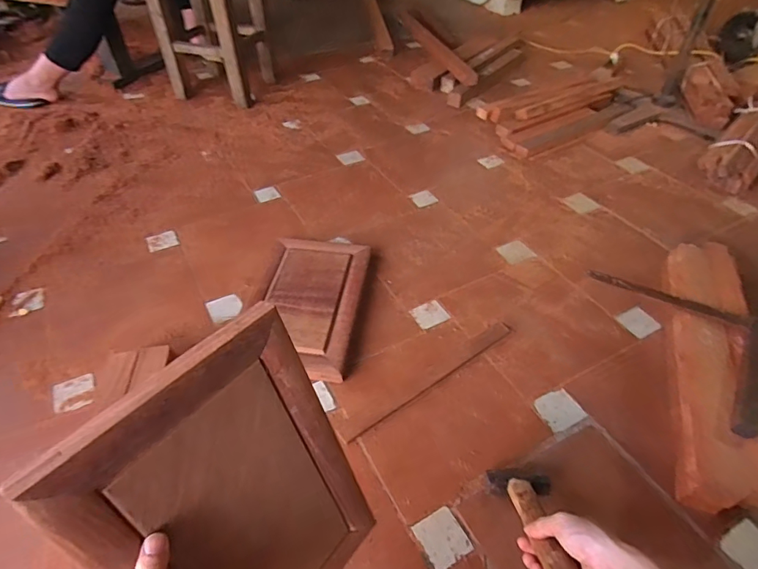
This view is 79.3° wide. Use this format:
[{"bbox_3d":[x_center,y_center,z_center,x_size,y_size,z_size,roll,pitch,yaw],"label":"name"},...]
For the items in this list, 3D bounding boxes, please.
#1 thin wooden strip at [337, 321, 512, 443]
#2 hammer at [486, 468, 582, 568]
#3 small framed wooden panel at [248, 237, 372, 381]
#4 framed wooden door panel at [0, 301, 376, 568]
[{"bbox_3d":[0.102,0.170,0.870,0.407,0.011,0.034,-29,52,-26],"label":"thin wooden strip"},{"bbox_3d":[0.206,0.311,0.552,0.078,0.032,0.304,2,5,2],"label":"hammer"},{"bbox_3d":[-0.157,0.029,0.991,0.232,0.037,0.383,6,46,5],"label":"small framed wooden panel"},{"bbox_3d":[-0.131,0.229,0.467,0.024,0.362,0.231,13,42,39],"label":"framed wooden door panel"}]

